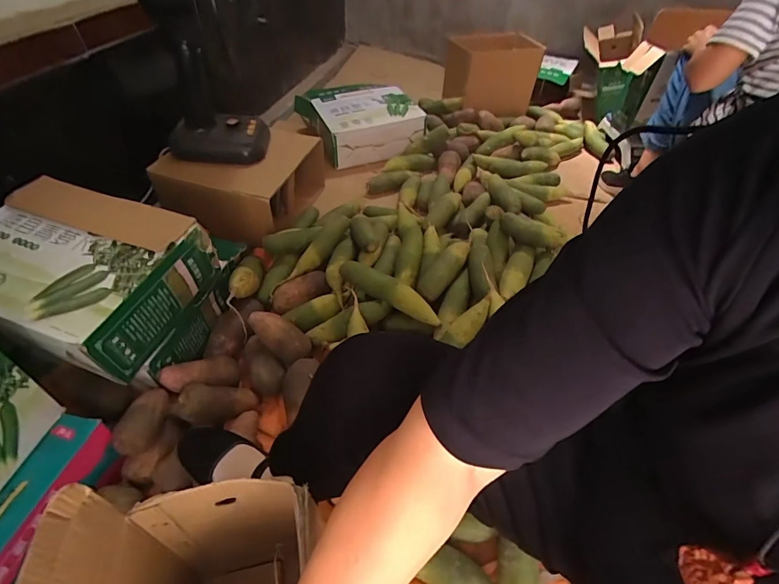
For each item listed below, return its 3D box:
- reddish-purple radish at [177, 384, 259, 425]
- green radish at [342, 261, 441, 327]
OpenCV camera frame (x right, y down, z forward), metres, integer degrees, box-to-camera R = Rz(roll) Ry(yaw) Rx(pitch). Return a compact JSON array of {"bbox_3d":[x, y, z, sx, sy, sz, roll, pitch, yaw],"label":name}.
[{"bbox_3d":[-0.314,0.200,0.739,0.143,0.054,0.067,12,32,-48],"label":"reddish-purple radish"},{"bbox_3d":[-0.001,-0.005,0.864,0.249,0.046,0.046,26,51,19],"label":"green radish"}]

